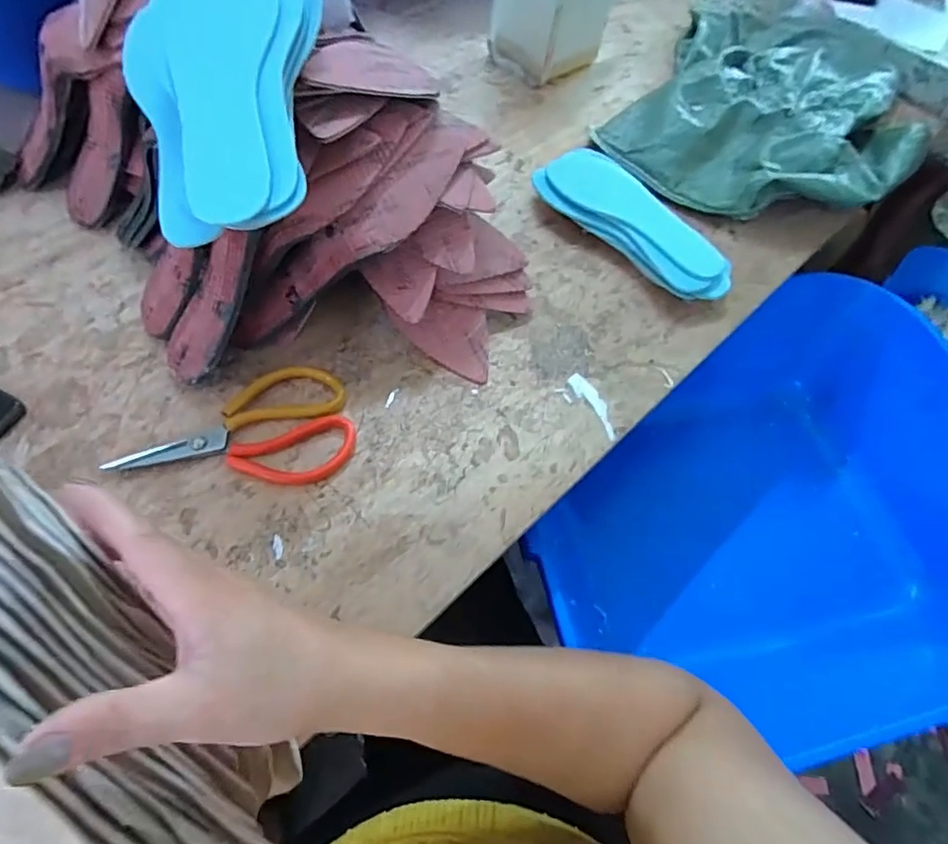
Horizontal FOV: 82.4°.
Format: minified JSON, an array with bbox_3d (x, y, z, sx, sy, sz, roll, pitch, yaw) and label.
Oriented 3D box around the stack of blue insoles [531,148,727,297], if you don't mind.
[{"bbox_3d":[0.169,-0.212,0.586,0.243,0.045,0.080,41,67,17],"label":"stack of blue insoles"}]

